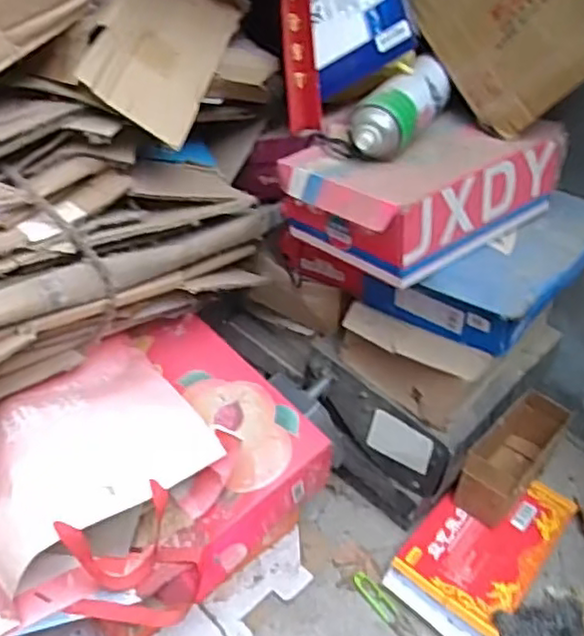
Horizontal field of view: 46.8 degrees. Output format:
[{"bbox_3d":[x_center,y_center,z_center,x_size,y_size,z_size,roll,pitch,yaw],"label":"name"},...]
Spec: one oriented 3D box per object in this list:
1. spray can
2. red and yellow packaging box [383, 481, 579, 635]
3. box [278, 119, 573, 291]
[{"bbox_3d":[0.148,-0.292,0.921,0.083,0.060,0.220,25,45,21],"label":"spray can"},{"bbox_3d":[0.300,0.357,1.063,0.179,0.034,0.319,32,48,27],"label":"red and yellow packaging box"},{"bbox_3d":[0.176,-0.187,0.931,0.357,0.116,0.234,-25,50,-31],"label":"box"}]

